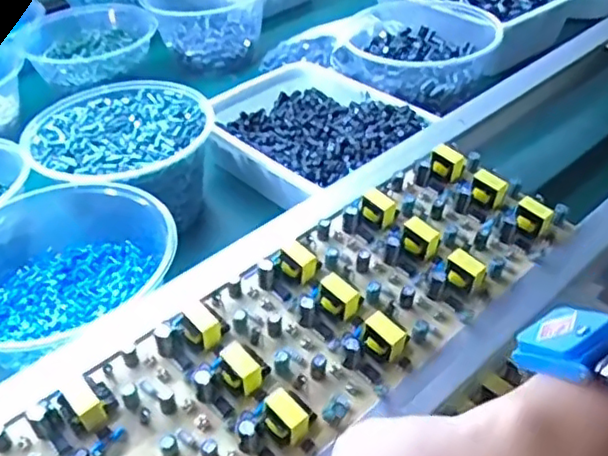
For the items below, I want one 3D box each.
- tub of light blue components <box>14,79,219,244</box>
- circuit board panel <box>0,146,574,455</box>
[{"bbox_3d":[-0.143,-0.051,0.519,0.136,0.082,0.145,-3,40,2],"label":"tub of light blue components"},{"bbox_3d":[-0.012,0.061,0.328,0.384,0.031,0.101,-33,47,-28],"label":"circuit board panel"}]

